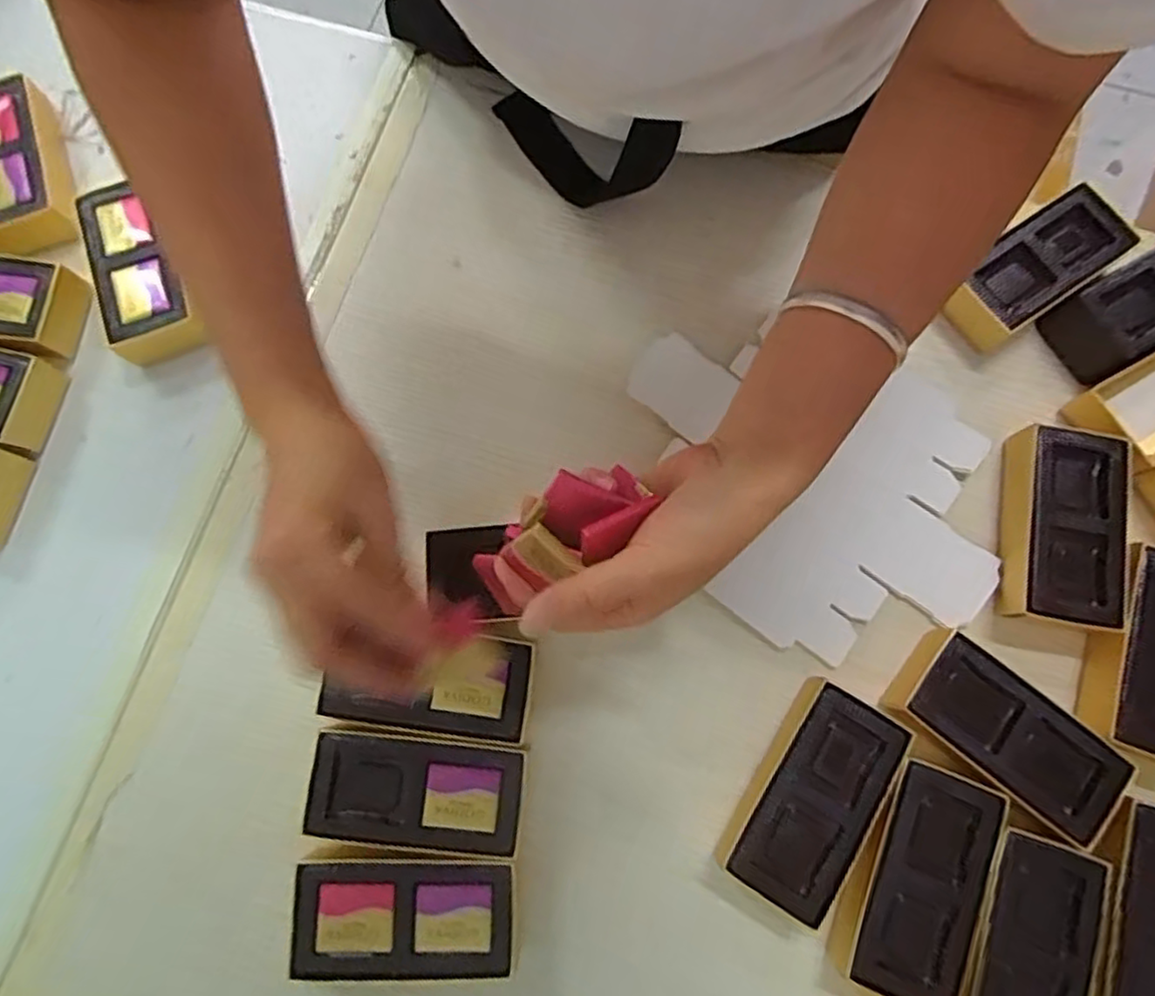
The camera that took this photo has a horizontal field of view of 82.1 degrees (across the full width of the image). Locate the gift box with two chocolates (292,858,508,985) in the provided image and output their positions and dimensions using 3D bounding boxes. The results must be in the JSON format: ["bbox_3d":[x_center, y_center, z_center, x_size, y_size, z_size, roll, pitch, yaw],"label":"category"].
[{"bbox_3d":[-0.088,0.215,0.347,0.111,0.029,0.055,0,77,0],"label":"gift box with two chocolates"}]

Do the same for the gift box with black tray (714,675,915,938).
[{"bbox_3d":[0.127,0.162,0.359,0.057,0.030,0.113,31,79,7],"label":"gift box with black tray"}]

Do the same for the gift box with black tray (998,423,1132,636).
[{"bbox_3d":[0.286,0.014,0.389,0.056,0.029,0.118,11,77,3],"label":"gift box with black tray"}]

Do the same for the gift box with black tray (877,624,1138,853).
[{"bbox_3d":[0.233,0.128,0.367,0.116,0.033,0.060,35,79,8],"label":"gift box with black tray"}]

